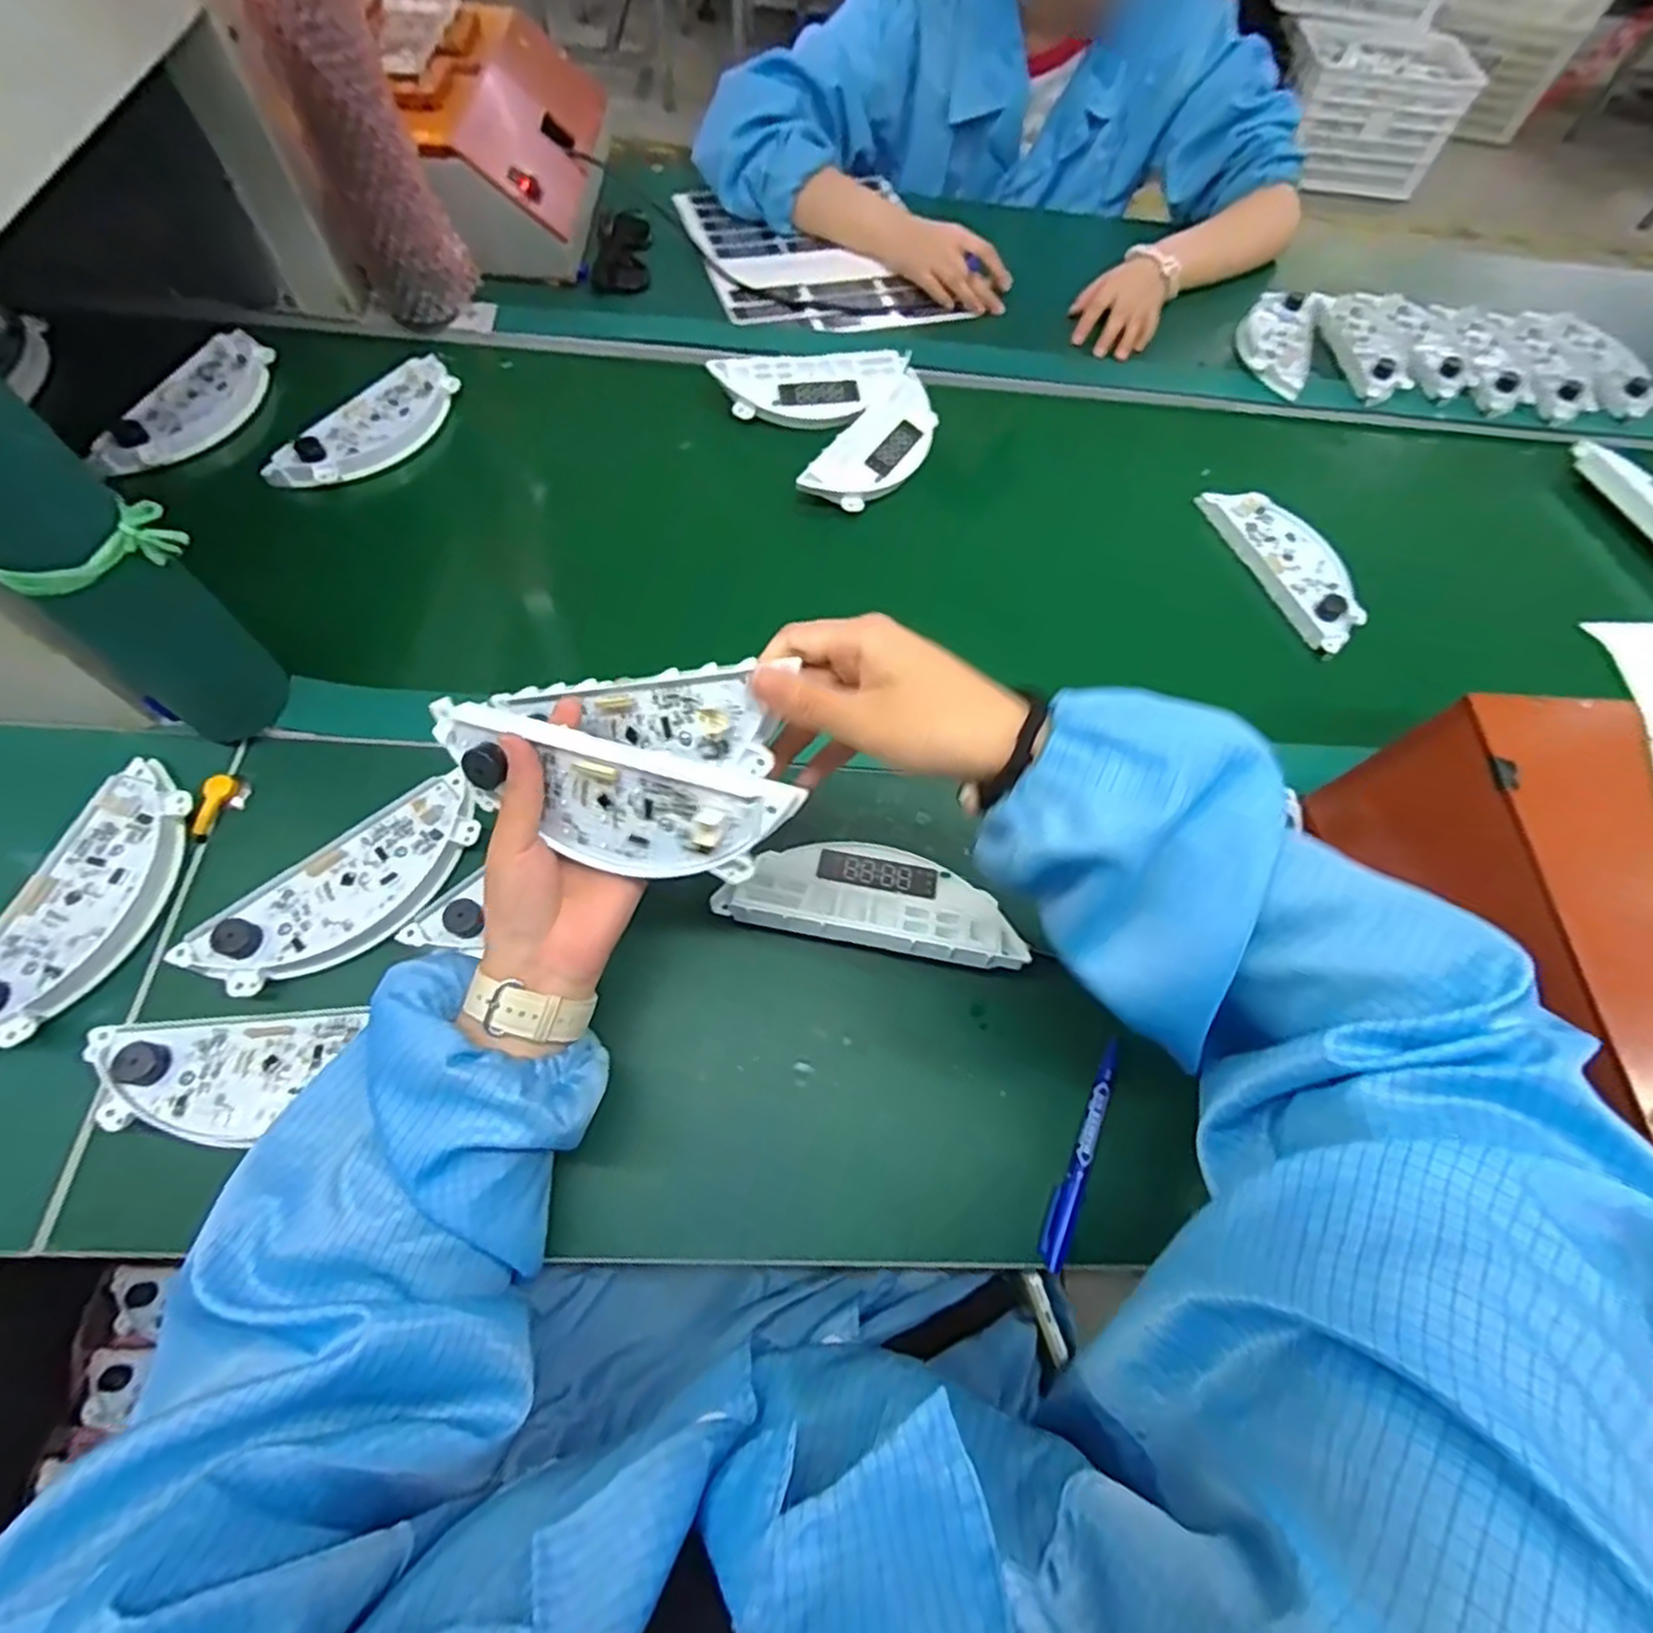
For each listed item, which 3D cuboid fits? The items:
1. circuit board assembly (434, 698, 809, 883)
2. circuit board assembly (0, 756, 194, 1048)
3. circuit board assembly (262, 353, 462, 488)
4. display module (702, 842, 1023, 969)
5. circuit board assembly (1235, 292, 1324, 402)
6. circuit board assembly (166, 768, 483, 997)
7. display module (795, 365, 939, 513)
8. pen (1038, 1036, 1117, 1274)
[{"bbox_3d":[-0.105,-0.003,0.344,0.176,0.064,0.017,14,26,11],"label":"circuit board assembly"},{"bbox_3d":[-0.425,0.053,0.420,0.067,0.026,0.174,14,64,2],"label":"circuit board assembly"},{"bbox_3d":[-0.385,-0.332,0.615,0.052,0.025,0.179,32,66,10],"label":"circuit board assembly"},{"bbox_3d":[0.029,0.050,0.450,0.178,0.027,0.066,11,64,0],"label":"display module"},{"bbox_3d":[0.473,-0.502,0.761,0.076,0.017,0.180,27,65,8],"label":"circuit board assembly"},{"bbox_3d":[-0.280,0.044,0.428,0.170,0.019,0.065,-39,74,-20],"label":"circuit board assembly"},{"bbox_3d":[0.051,-0.326,0.639,0.067,0.024,0.181,32,66,10],"label":"display module"},{"bbox_3d":[0.146,0.189,0.413,0.014,0.012,0.127,24,65,6],"label":"pen"}]

